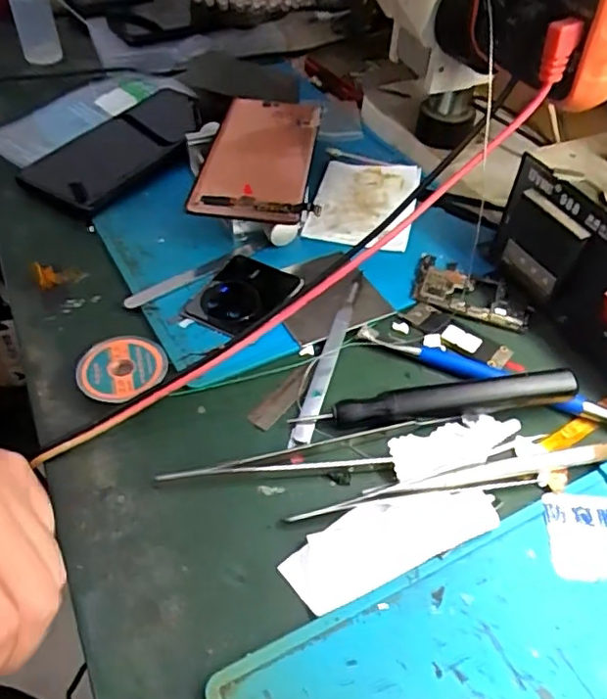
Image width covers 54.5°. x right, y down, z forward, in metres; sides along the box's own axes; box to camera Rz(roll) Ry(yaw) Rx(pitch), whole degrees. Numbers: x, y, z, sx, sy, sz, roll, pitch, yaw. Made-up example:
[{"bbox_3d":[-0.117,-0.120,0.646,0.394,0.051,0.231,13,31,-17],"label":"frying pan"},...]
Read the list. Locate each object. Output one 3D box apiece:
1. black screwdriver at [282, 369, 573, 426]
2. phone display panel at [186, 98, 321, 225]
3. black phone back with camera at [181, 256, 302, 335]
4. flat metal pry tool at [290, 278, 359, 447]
[{"bbox_3d":[0.067,0.026,0.301,0.139,0.021,0.015,-5,48,-5],"label":"black screwdriver"},{"bbox_3d":[-0.029,-0.139,0.419,0.078,0.011,0.155,0,47,2],"label":"phone display panel"},{"bbox_3d":[-0.036,-0.034,0.361,0.048,0.004,0.061,24,52,20],"label":"black phone back with camera"},{"bbox_3d":[0.014,0.003,0.329,0.009,0.005,0.118,13,49,11],"label":"flat metal pry tool"}]

